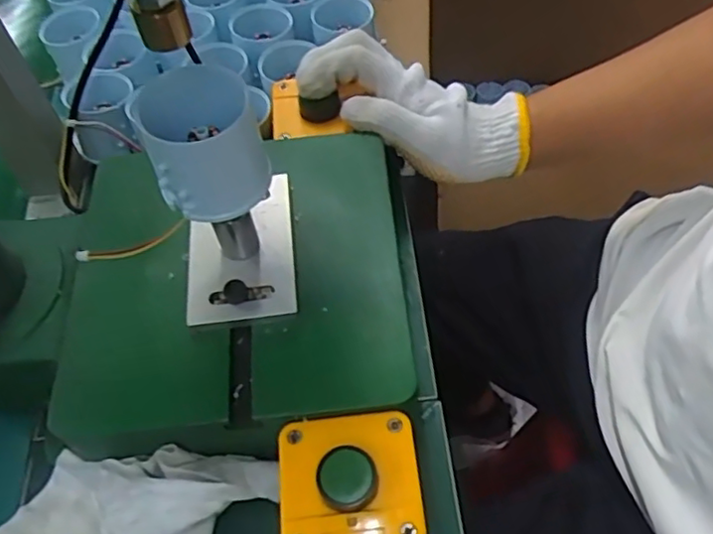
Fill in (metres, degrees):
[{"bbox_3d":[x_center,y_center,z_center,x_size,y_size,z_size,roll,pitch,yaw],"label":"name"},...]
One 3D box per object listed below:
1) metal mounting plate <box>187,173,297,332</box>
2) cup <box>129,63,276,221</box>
[{"bbox_3d":[-0.066,-0.008,0.370,0.059,0.015,0.094,-8,57,0],"label":"metal mounting plate"},{"bbox_3d":[-0.073,-0.060,0.302,0.051,0.048,0.057,-23,58,-11],"label":"cup"}]

